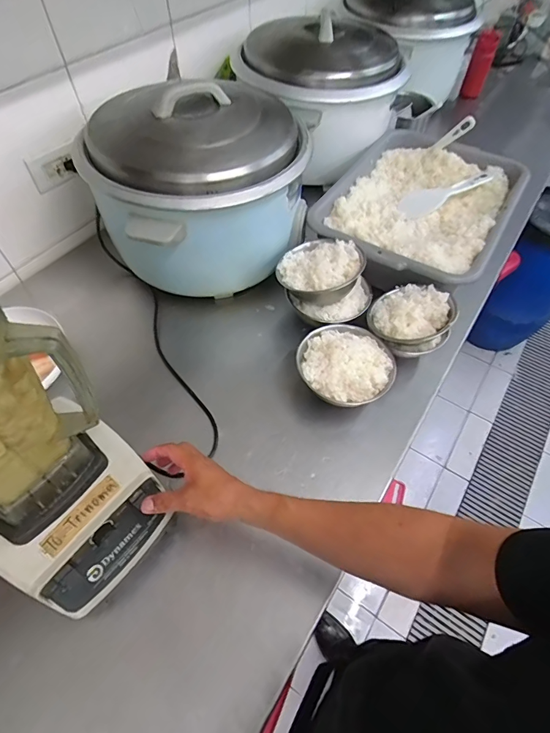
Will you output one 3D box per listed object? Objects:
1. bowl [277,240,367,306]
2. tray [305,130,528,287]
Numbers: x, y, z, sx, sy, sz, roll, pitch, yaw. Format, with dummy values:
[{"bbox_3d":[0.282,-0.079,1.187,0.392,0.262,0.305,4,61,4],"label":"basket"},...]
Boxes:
[{"bbox_3d":[0.086,-0.191,0.791,0.164,0.066,0.145,-20,58,-13],"label":"bowl"},{"bbox_3d":[0.346,-0.404,0.972,0.416,0.123,0.602,29,60,19],"label":"tray"}]

